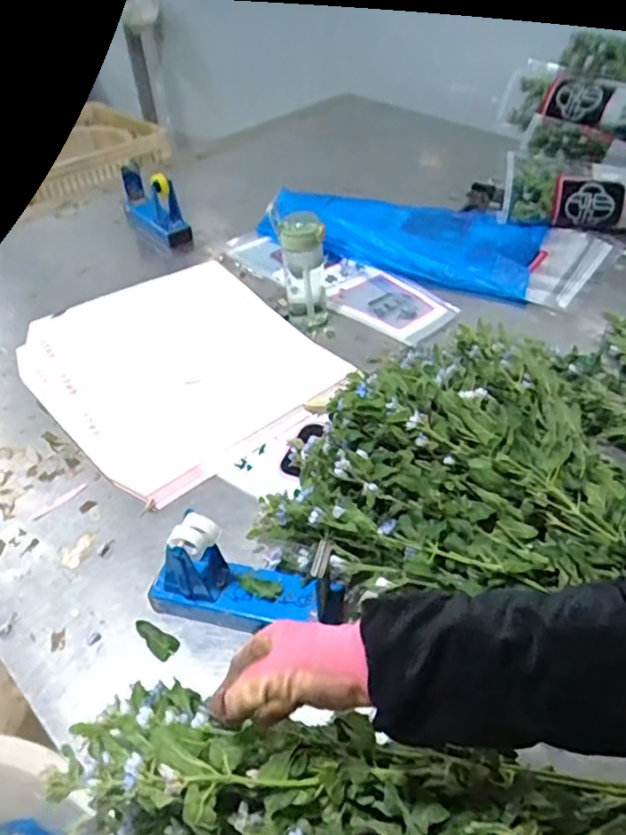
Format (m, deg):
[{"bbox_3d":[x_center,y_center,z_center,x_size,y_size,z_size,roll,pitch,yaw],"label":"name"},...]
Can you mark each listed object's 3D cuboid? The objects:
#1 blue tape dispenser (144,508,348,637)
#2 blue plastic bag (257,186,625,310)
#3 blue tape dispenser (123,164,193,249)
[{"bbox_3d":[-0.071,0.161,0.606,0.197,0.111,0.061,7,44,11],"label":"blue tape dispenser"},{"bbox_3d":[0.173,-0.324,1.061,0.653,0.096,0.176,24,49,26],"label":"blue plastic bag"},{"bbox_3d":[-0.333,-0.438,1.221,0.063,0.124,0.196,-32,50,-28],"label":"blue tape dispenser"}]

